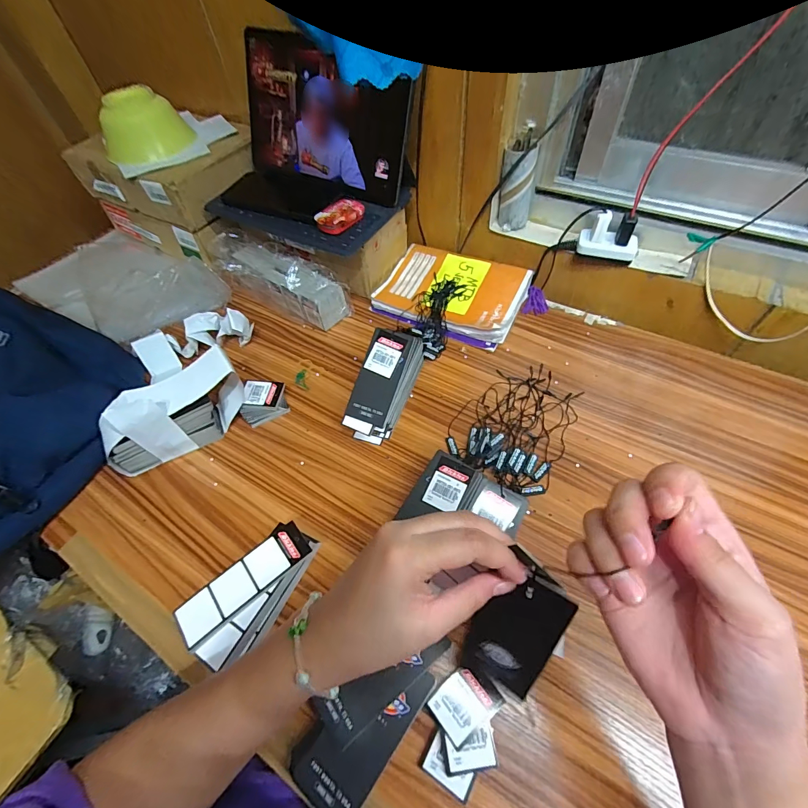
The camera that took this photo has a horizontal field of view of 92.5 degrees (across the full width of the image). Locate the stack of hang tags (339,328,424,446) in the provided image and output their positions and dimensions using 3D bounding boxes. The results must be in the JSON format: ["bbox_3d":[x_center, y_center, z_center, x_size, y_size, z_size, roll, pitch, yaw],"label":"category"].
[{"bbox_3d":[-0.025,-0.020,0.455,0.056,0.082,0.119,21,59,18],"label":"stack of hang tags"}]

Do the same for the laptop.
[{"bbox_3d":[-0.147,-0.342,0.529,0.282,0.172,0.170,26,61,20],"label":"laptop"}]

